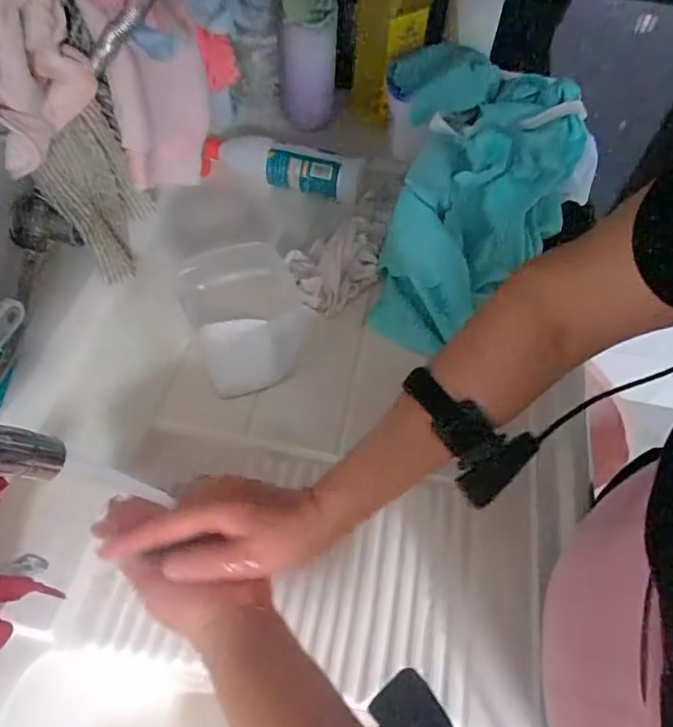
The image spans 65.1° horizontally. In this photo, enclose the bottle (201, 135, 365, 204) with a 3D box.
[{"bbox_3d":[-0.082,-0.271,0.729,0.234,0.078,0.050,15,56,7],"label":"bottle"}]

